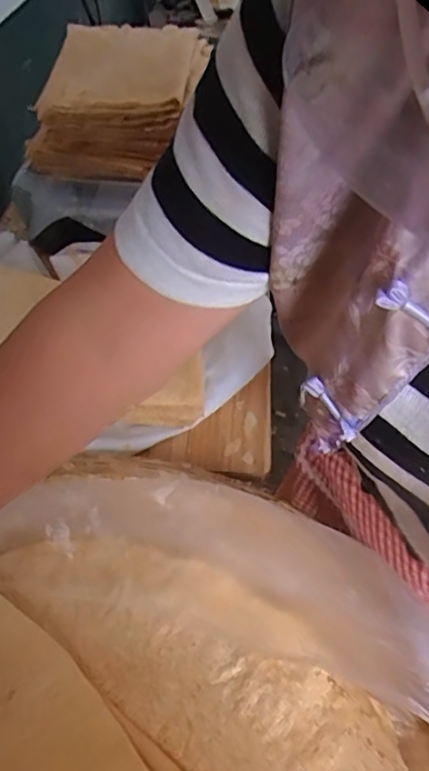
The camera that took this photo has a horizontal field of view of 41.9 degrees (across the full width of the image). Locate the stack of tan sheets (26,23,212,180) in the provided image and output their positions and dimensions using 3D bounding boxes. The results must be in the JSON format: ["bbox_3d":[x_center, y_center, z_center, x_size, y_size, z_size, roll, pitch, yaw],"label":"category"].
[{"bbox_3d":[-0.126,-0.421,0.819,0.215,0.107,0.282,9,47,6],"label":"stack of tan sheets"}]

